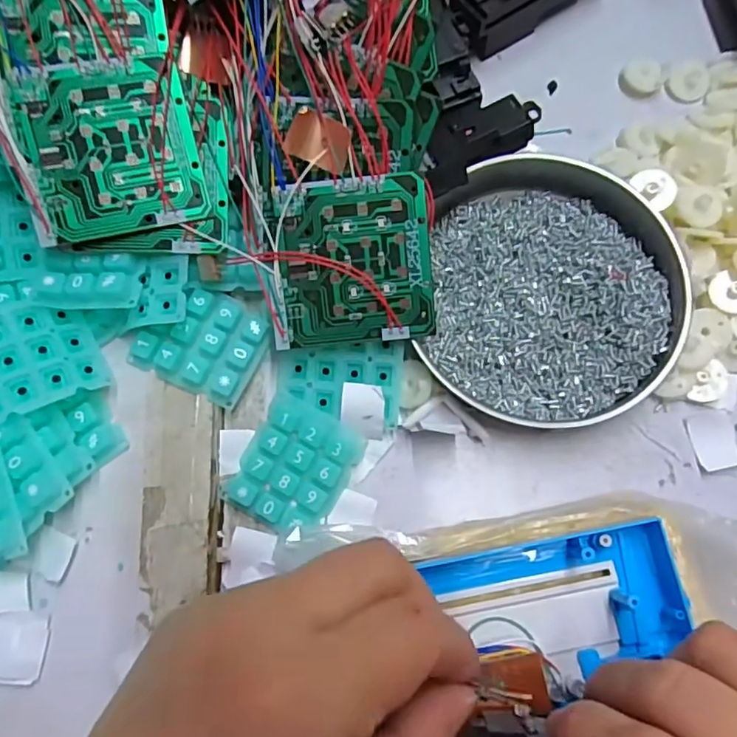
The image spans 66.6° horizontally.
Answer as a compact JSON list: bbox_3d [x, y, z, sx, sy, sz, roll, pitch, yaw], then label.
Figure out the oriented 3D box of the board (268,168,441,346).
[{"bbox_3d":[-0.007,-0.047,0.252,0.070,0.004,0.071,-6,99,3],"label":"board"}]

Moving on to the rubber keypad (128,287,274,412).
[{"bbox_3d":[-0.080,-0.014,0.268,0.055,0.008,0.047,25,78,7],"label":"rubber keypad"}]

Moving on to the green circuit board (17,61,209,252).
[{"bbox_3d":[-0.112,-0.095,0.245,0.071,0.004,0.070,-13,97,-11],"label":"green circuit board"}]

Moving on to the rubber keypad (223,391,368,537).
[{"bbox_3d":[-0.034,0.046,0.262,0.048,0.010,0.057,29,78,8],"label":"rubber keypad"}]

